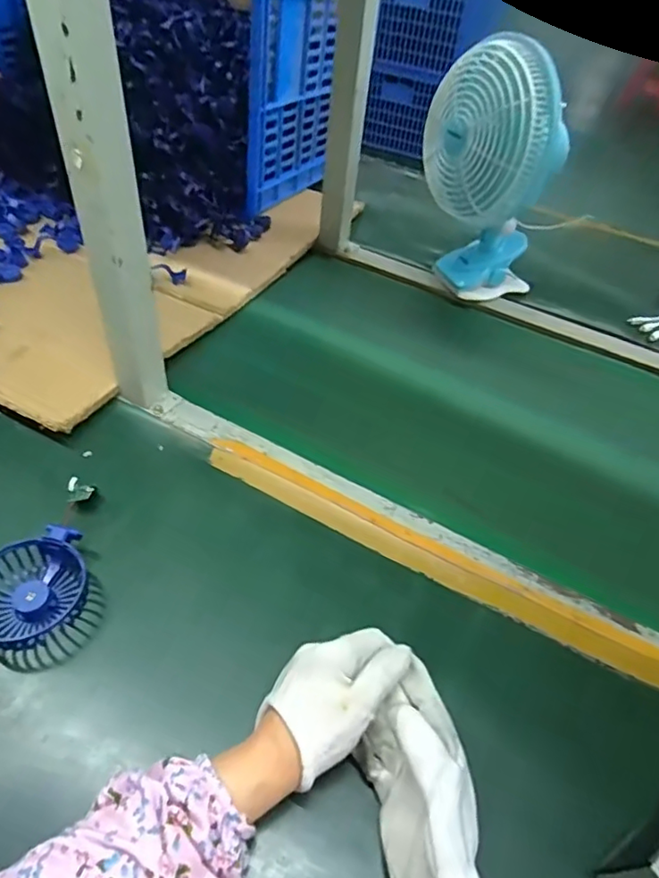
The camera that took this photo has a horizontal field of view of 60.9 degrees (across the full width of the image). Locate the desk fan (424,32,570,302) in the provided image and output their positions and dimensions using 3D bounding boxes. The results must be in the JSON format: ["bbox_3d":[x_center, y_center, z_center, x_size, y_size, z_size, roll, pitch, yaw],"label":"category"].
[{"bbox_3d":[0.206,-0.341,0.756,0.169,0.297,0.146,37,53,26],"label":"desk fan"}]

